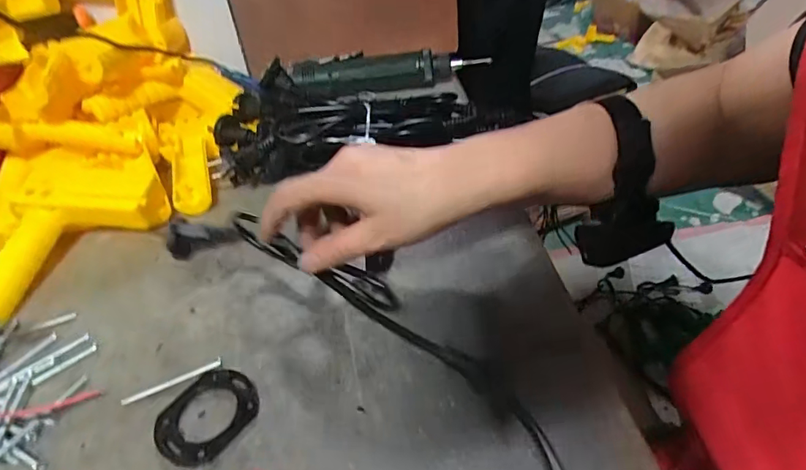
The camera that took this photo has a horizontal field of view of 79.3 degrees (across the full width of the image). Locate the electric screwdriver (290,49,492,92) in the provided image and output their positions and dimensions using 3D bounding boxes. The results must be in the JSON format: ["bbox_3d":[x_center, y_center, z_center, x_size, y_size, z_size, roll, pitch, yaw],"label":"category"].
[{"bbox_3d":[-0.017,-0.200,0.589,0.229,0.040,0.037,-3,40,6],"label":"electric screwdriver"}]

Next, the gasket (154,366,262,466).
[{"bbox_3d":[-0.116,0.105,0.287,0.048,0.004,0.059,22,49,31],"label":"gasket"}]

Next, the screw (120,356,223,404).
[{"bbox_3d":[-0.144,0.092,0.305,0.061,0.005,0.007,-20,42,-14],"label":"screw"}]

